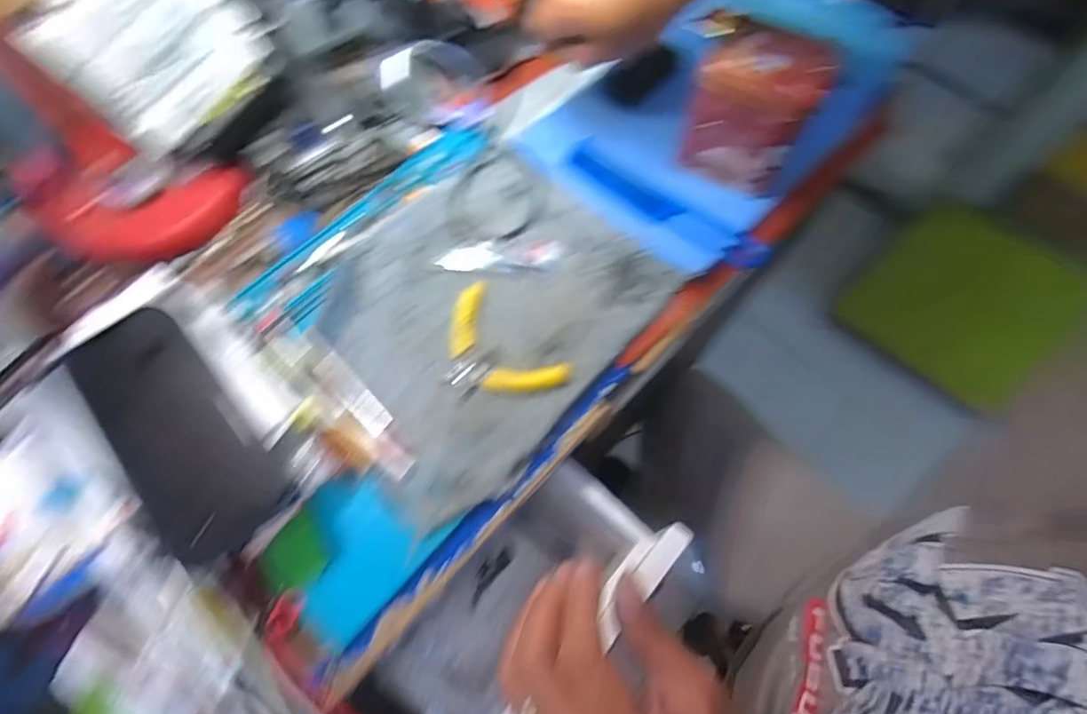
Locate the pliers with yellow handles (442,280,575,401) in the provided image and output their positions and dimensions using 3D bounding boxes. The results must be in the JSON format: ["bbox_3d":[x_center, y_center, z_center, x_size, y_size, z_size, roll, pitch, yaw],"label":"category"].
[{"bbox_3d":[-0.040,-0.004,0.393,0.070,0.008,0.106,-40,74,-17],"label":"pliers with yellow handles"}]

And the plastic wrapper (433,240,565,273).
[{"bbox_3d":[-0.034,-0.081,0.428,0.099,0.004,0.027,0,67,-2],"label":"plastic wrapper"}]

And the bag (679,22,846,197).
[{"bbox_3d":[0.168,-0.202,0.432,0.093,0.100,0.077,19,68,6],"label":"bag"}]

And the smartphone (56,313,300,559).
[{"bbox_3d":[-0.216,0.043,0.312,0.063,0.011,0.150,-36,84,-32],"label":"smartphone"}]

